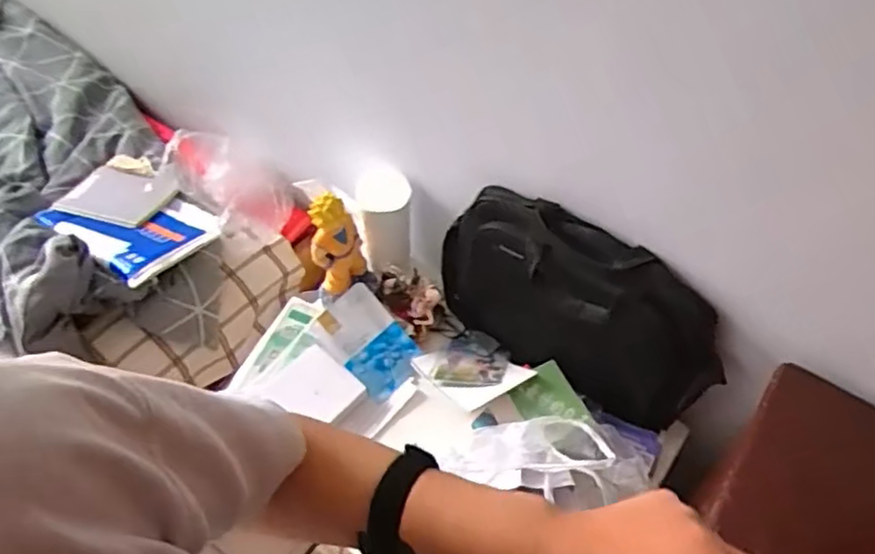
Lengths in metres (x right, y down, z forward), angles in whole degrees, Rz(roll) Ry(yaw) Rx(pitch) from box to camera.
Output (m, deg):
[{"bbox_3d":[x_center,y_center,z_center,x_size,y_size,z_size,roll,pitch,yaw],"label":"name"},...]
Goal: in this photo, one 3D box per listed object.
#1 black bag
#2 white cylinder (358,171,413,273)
[{"bbox_3d":[0.192,0.058,0.982,0.410,0.302,0.099,29,59,18],"label":"black bag"},{"bbox_3d":[-0.080,-0.089,1.096,0.074,0.200,0.080,3,55,1],"label":"white cylinder"}]

